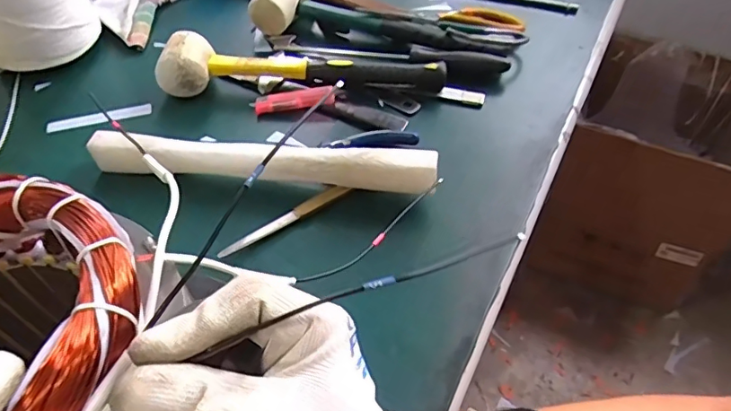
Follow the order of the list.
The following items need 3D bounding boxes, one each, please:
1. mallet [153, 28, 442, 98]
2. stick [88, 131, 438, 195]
[{"bbox_3d":[-0.063,-0.145,0.531,0.284,0.044,0.059,-1,51,0],"label":"mallet"},{"bbox_3d":[-0.090,-0.036,0.443,0.297,0.045,0.028,5,52,4],"label":"stick"}]

